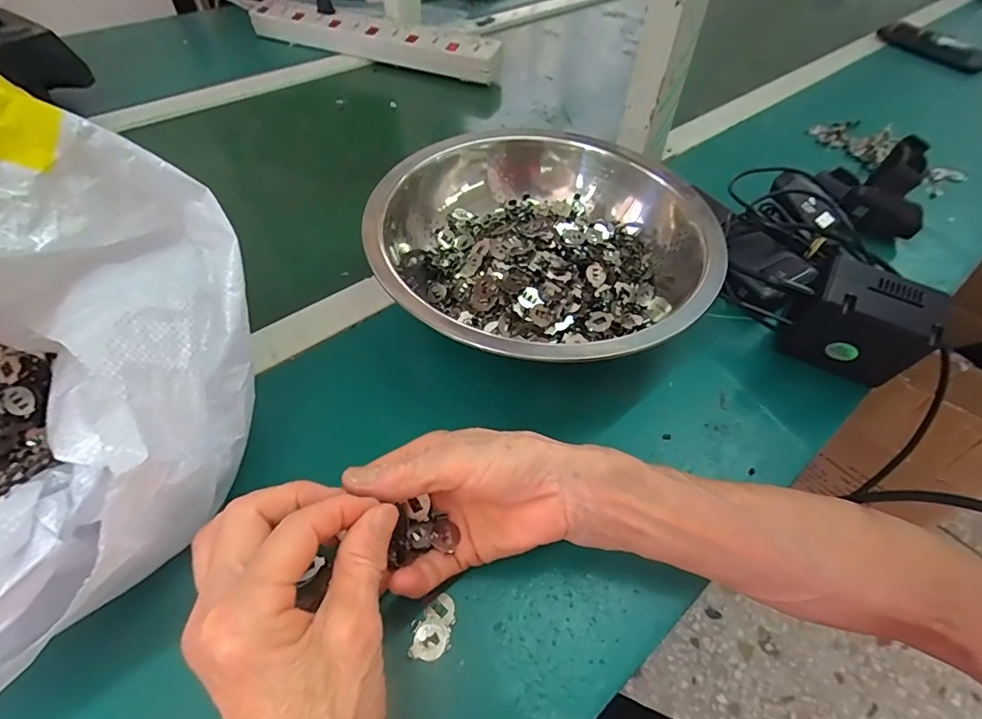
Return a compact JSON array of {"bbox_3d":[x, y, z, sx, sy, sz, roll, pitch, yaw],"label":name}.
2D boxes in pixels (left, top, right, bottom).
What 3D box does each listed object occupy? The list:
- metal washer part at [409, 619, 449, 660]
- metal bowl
[{"bbox_3d":[-0.031,0.145,0.261,0.019,0.004,0.018,6,51,2],"label":"metal washer part"},{"bbox_3d":[0.042,-0.080,0.406,0.249,0.077,0.249,2,51,-2],"label":"metal bowl"}]

